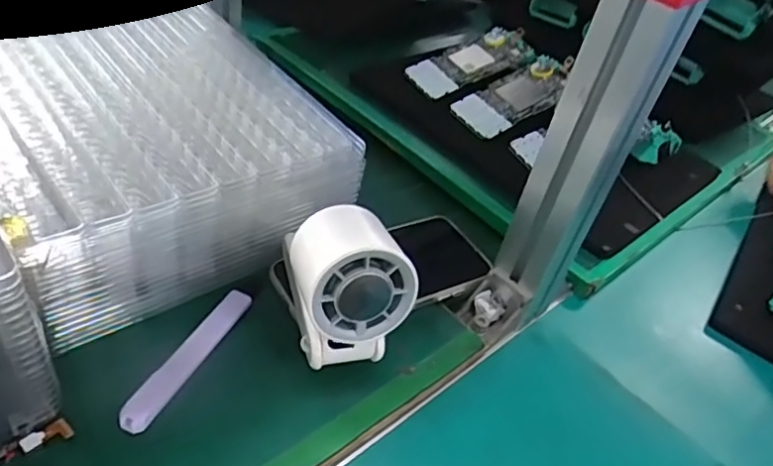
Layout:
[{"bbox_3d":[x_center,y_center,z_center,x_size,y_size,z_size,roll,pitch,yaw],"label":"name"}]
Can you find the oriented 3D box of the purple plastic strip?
[{"bbox_3d":[-0.116,0.073,0.354,0.019,0.011,0.112,23,42,9],"label":"purple plastic strip"}]

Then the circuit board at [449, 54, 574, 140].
[{"bbox_3d":[0.141,-0.147,0.620,0.143,0.005,0.072,-35,54,-18],"label":"circuit board"}]

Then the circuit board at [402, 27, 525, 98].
[{"bbox_3d":[0.094,-0.194,0.663,0.139,0.010,0.066,-28,50,-14],"label":"circuit board"}]

